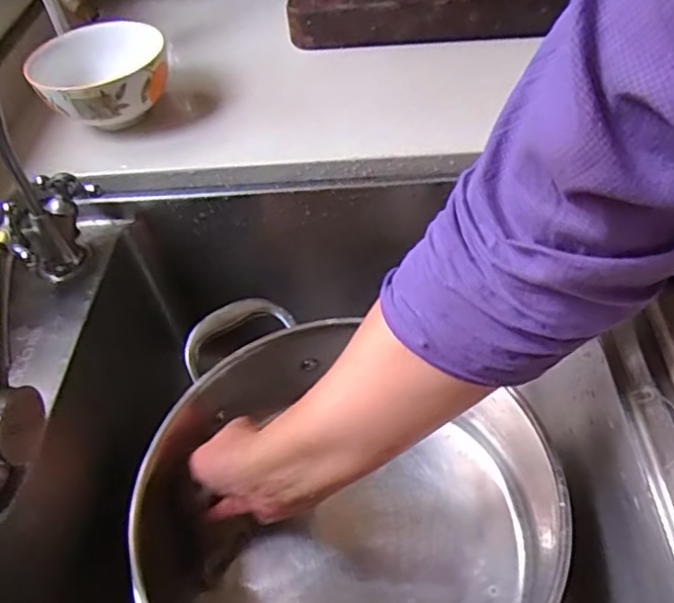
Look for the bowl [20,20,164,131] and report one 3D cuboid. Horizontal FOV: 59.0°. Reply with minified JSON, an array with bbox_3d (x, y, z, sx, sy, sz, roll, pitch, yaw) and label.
[{"bbox_3d":[-0.194,-0.189,0.499,0.107,0.051,0.107,-3,49,4],"label":"bowl"}]

